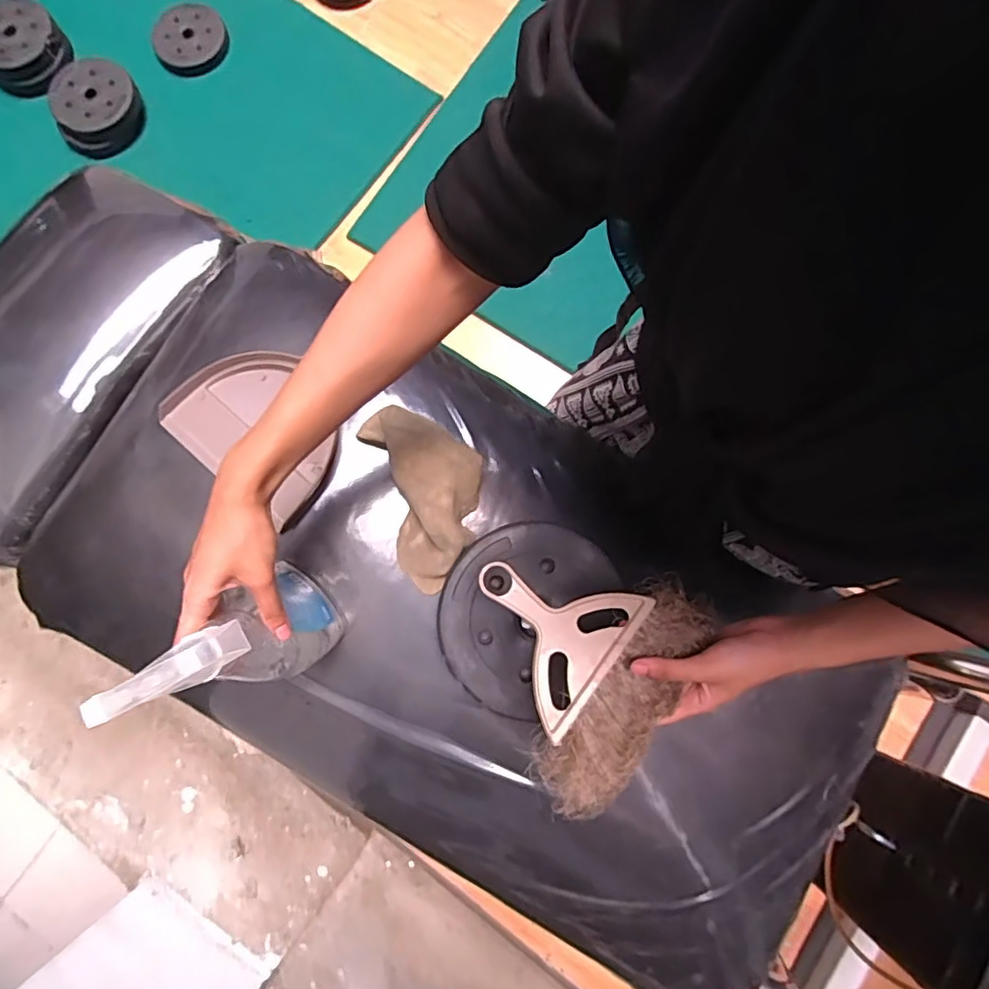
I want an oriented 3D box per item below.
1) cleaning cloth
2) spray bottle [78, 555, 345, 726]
[{"bbox_3d":[-0.055,0.001,0.537,0.098,0.047,0.161,-16,81,-2],"label":"cleaning cloth"},{"bbox_3d":[-0.183,0.105,0.432,0.081,0.213,0.077,-16,89,3],"label":"spray bottle"}]

